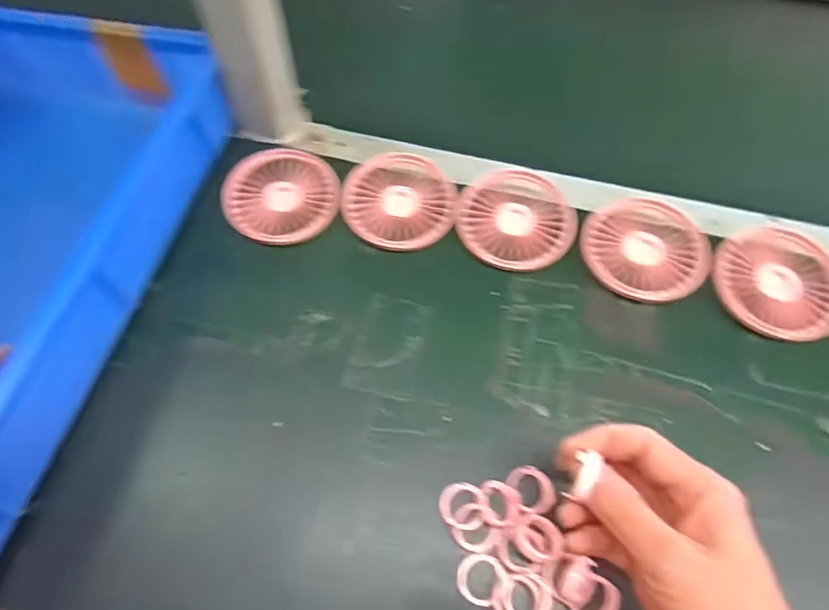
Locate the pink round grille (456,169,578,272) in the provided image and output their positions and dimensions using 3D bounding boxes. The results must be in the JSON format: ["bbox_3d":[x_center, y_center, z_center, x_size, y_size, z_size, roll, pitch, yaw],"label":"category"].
[{"bbox_3d":[0.082,-0.069,0.441,0.092,0.023,0.083,6,61,4],"label":"pink round grille"}]

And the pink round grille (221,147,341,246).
[{"bbox_3d":[-0.112,-0.095,0.459,0.092,0.018,0.093,0,61,0],"label":"pink round grille"}]

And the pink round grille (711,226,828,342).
[{"bbox_3d":[0.272,-0.015,0.412,0.092,0.024,0.091,0,61,0],"label":"pink round grille"}]

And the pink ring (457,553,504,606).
[{"bbox_3d":[0.039,0.162,0.324,0.026,0.008,0.027,0,61,0],"label":"pink ring"}]

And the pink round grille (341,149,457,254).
[{"bbox_3d":[-0.012,-0.086,0.454,0.091,0.018,0.088,0,61,0],"label":"pink round grille"}]

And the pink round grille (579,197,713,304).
[{"bbox_3d":[0.178,-0.042,0.426,0.094,0.023,0.083,18,62,10],"label":"pink round grille"}]

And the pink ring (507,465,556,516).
[{"bbox_3d":[0.076,0.117,0.346,0.027,0.007,0.031,-18,62,-10],"label":"pink ring"}]

